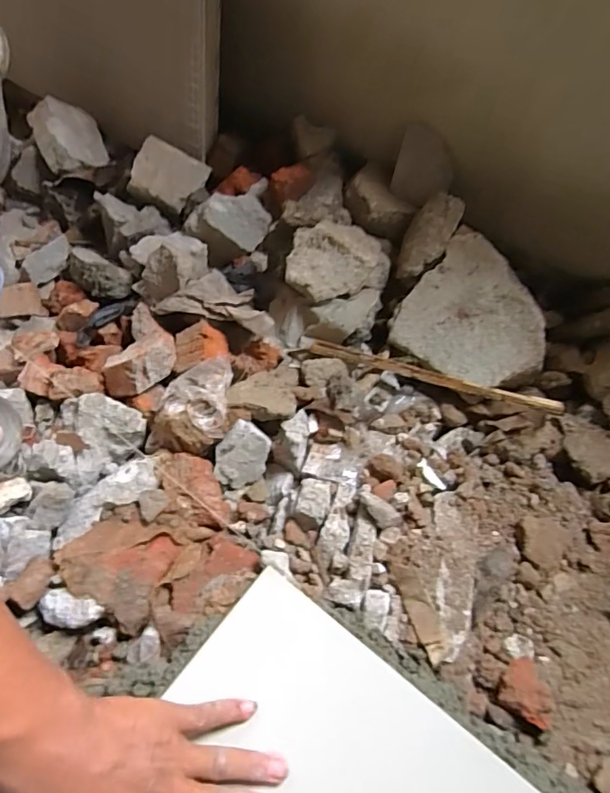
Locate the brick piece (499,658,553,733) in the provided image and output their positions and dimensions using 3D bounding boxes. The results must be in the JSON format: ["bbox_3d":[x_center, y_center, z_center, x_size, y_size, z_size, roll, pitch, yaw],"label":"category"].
[{"bbox_3d":[0.178,0.240,0.399,0.035,0.023,0.047,9,57,2],"label":"brick piece"}]

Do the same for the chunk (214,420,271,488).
[{"bbox_3d":[-0.071,0.059,0.525,0.058,0.070,0.034,19,10,-35],"label":"chunk"}]

